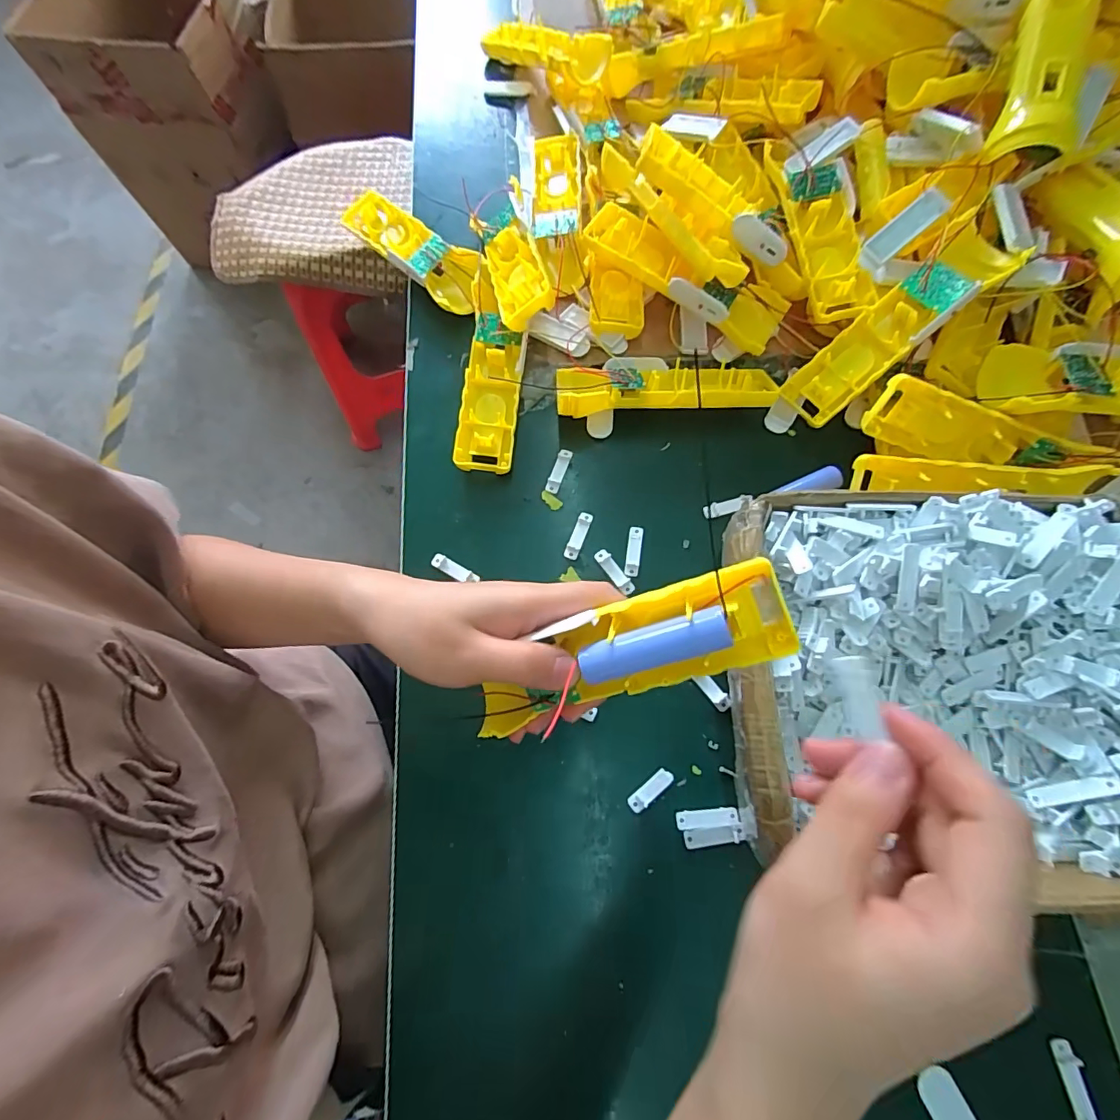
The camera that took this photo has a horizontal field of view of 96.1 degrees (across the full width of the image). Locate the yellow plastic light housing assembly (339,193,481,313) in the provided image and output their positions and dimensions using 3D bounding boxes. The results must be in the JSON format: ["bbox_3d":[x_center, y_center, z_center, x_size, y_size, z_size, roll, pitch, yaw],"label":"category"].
[{"bbox_3d":[-0.129,-0.268,0.433,0.162,0.031,0.045,41,78,12],"label":"yellow plastic light housing assembly"}]

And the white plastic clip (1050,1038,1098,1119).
[{"bbox_3d":[0.276,0.281,0.269,0.010,0.005,0.037,-5,73,-1],"label":"white plastic clip"}]

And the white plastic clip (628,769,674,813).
[{"bbox_3d":[0.057,0.144,0.315,0.033,0.004,0.011,-39,76,-11],"label":"white plastic clip"}]

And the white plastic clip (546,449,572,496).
[{"bbox_3d":[-0.001,-0.068,0.384,0.010,0.005,0.035,21,74,7],"label":"white plastic clip"}]

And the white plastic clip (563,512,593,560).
[{"bbox_3d":[0.013,-0.018,0.368,0.010,0.004,0.036,21,74,7],"label":"white plastic clip"}]

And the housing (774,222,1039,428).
[{"bbox_3d":[0.236,-0.163,0.358,0.157,0.024,0.042,-40,74,17],"label":"housing"}]

